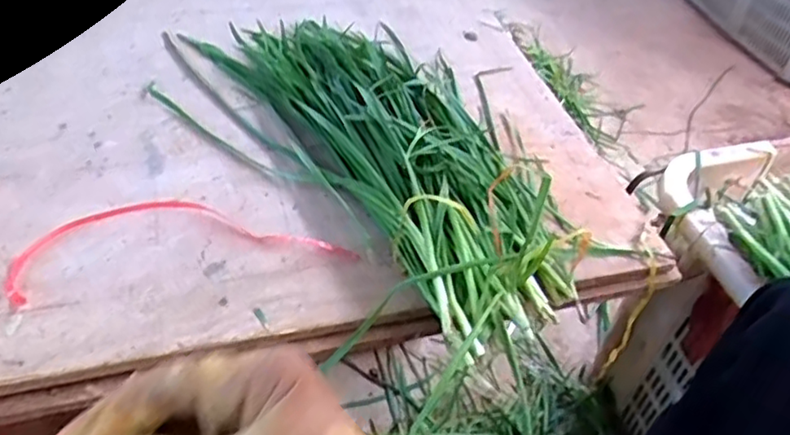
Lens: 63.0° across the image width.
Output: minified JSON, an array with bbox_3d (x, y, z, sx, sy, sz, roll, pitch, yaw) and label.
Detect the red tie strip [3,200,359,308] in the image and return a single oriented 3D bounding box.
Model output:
[{"bbox_3d":[-0.163,0.014,0.504,0.251,0.008,0.090,-8,47,-13],"label":"red tie strip"}]

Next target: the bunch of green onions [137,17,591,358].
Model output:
[{"bbox_3d":[-0.010,-0.098,0.599,0.266,0.049,0.471,-33,57,-32],"label":"bunch of green onions"}]

